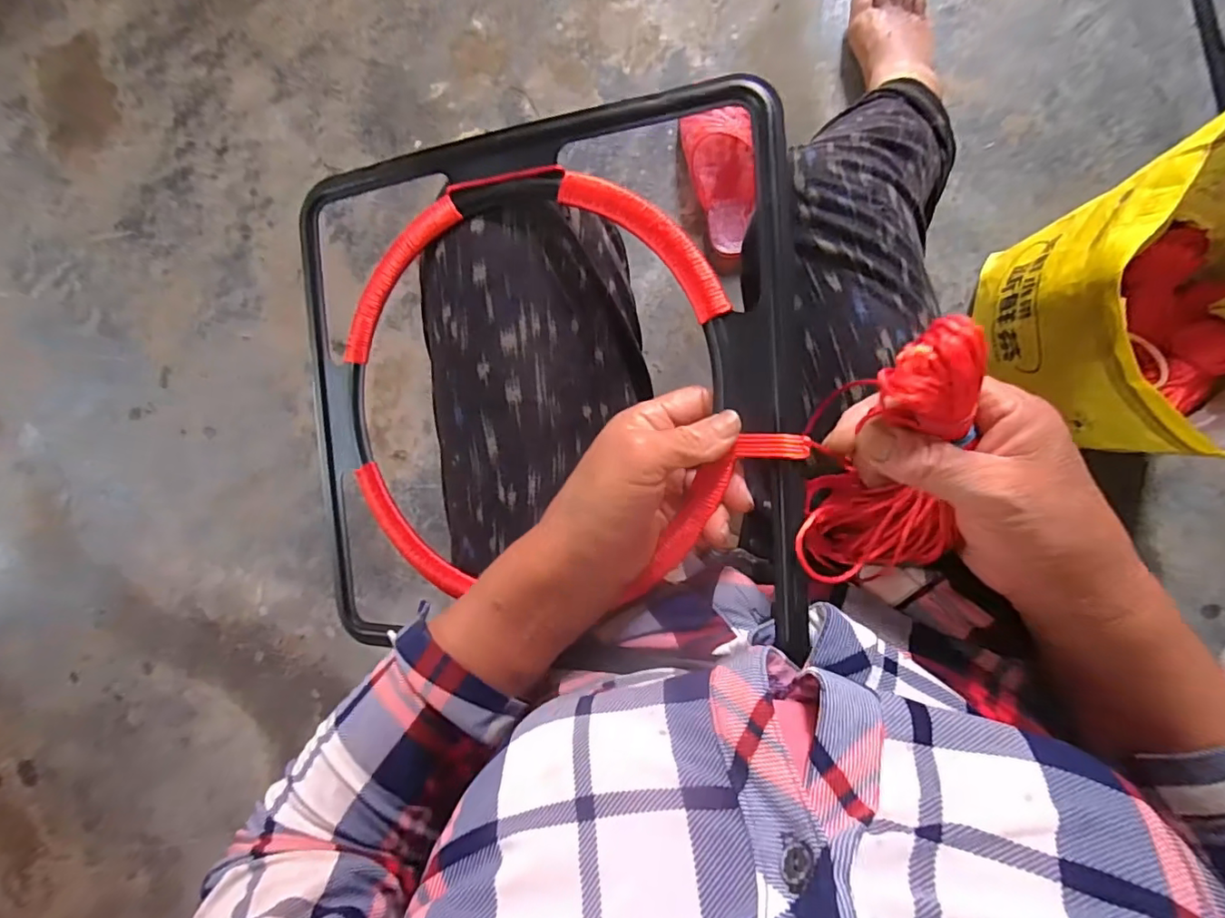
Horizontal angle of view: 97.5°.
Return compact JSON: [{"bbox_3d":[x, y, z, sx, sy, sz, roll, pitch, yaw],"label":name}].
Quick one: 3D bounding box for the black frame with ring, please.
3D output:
[{"bbox_3d":[-0.056,-0.046,0.335,0.328,0.021,0.305,-4,91,18],"label":"black frame with ring"}]

